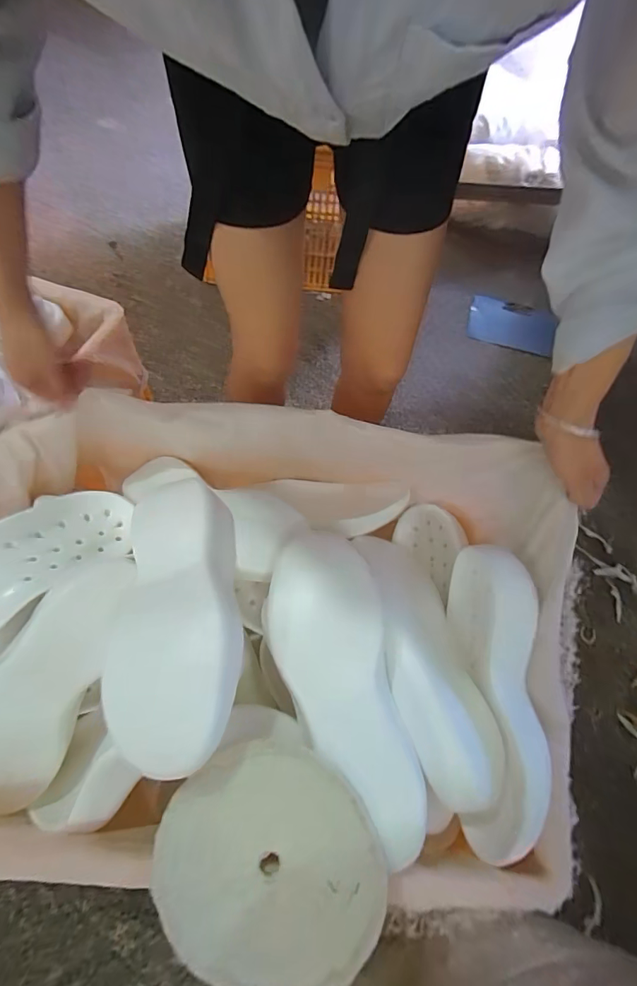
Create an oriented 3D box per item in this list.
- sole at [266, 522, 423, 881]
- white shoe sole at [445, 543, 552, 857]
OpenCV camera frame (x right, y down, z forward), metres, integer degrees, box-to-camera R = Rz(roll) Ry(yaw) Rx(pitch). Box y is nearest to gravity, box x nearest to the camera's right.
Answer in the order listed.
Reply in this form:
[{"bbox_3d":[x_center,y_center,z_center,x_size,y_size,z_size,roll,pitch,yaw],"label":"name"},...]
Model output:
[{"bbox_3d":[0.016,0.171,0.408,0.117,0.050,0.292,-8,62,-5],"label":"sole"},{"bbox_3d":[0.180,0.204,0.446,0.022,0.094,0.293,18,69,-39],"label":"white shoe sole"}]

